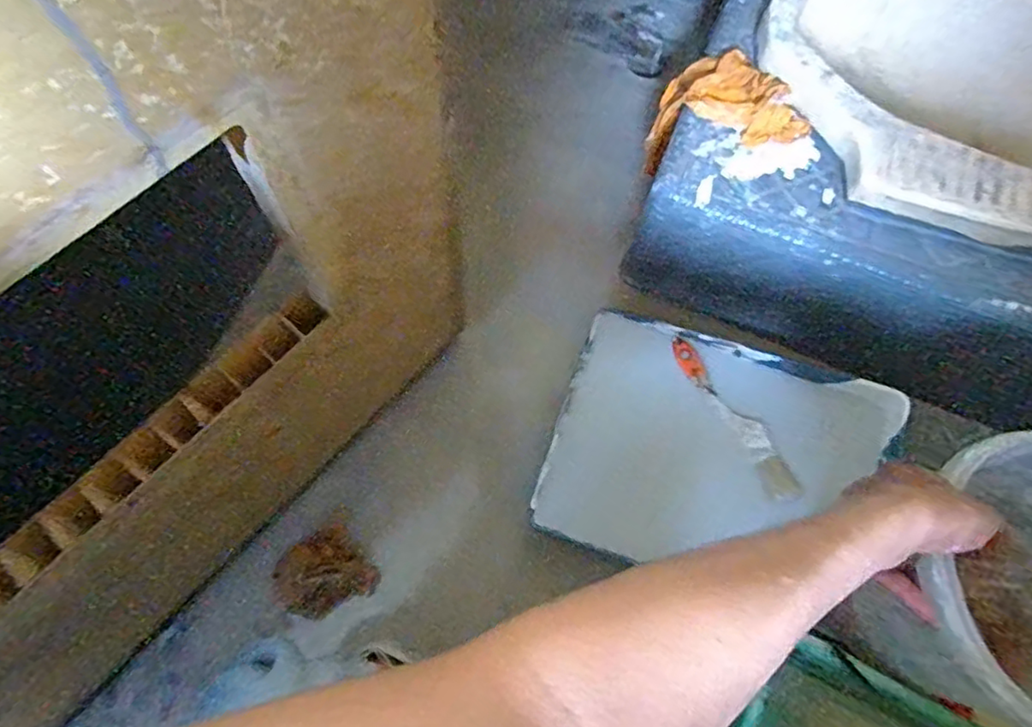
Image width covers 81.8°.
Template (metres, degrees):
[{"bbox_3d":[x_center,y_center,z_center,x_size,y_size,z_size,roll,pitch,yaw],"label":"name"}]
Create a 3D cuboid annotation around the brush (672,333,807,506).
[{"bbox_3d":[0.251,0.062,0.690,0.036,0.025,0.213,-28,73,-13],"label":"brush"}]

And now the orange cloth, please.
[{"bbox_3d":[0.239,-0.269,0.693,0.160,0.137,0.090,38,72,11],"label":"orange cloth"}]

